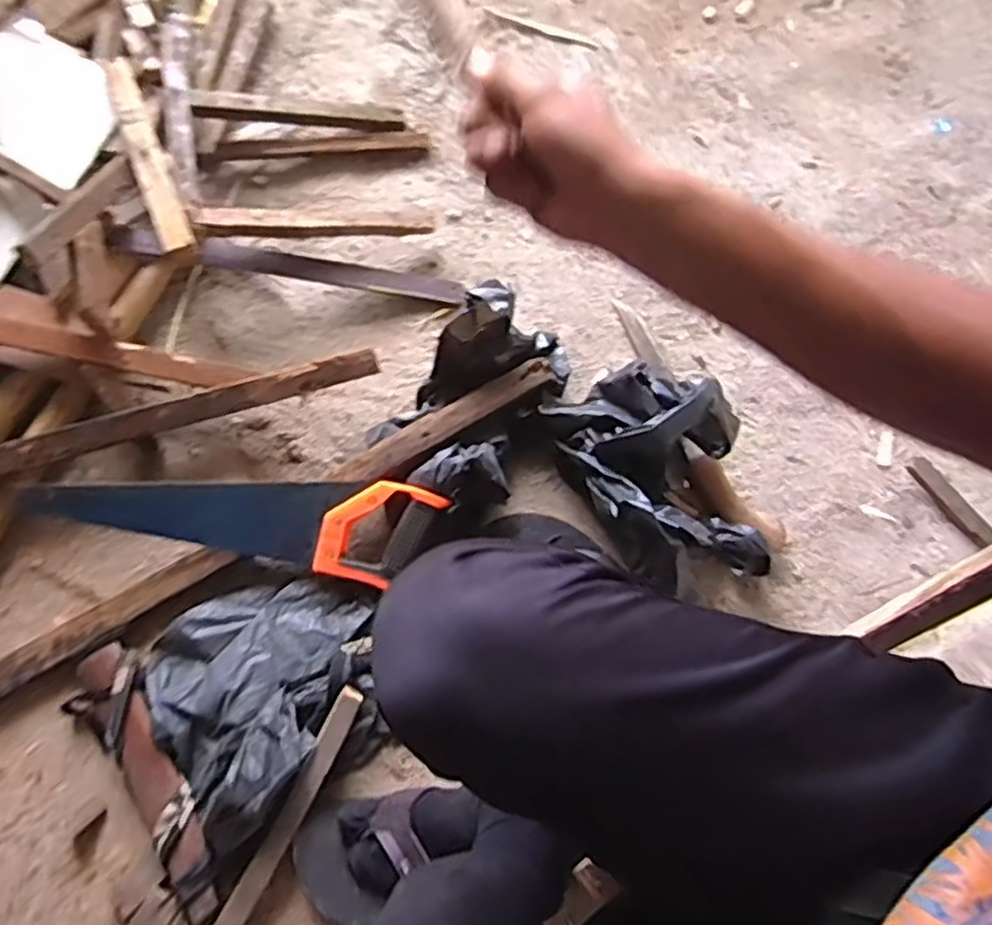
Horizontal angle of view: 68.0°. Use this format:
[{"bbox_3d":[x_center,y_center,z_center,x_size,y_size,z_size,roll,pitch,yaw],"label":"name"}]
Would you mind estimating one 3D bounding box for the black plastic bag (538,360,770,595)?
[{"bbox_3d":[0.184,0.014,0.823,0.188,0.141,0.271,-23,74,-7],"label":"black plastic bag"}]

